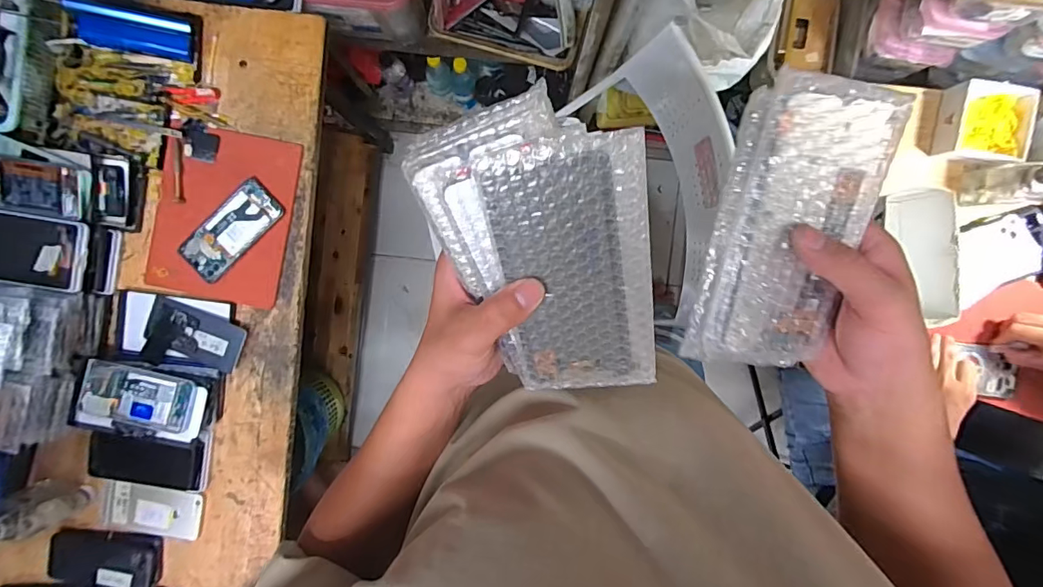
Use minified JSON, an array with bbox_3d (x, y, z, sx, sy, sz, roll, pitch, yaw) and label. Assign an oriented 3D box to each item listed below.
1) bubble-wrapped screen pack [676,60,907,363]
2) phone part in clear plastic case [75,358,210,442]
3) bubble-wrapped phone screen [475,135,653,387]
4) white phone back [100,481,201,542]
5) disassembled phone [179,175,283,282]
[{"bbox_3d":[0.163,-0.036,0.289,0.087,0.015,0.171,7,107,-5],"label":"bubble-wrapped screen pack"},{"bbox_3d":[-0.537,0.156,0.675,0.170,0.026,0.088,14,93,-5],"label":"phone part in clear plastic case"},{"bbox_3d":[0.032,-0.009,0.282,0.088,0.007,0.163,-6,121,9],"label":"bubble-wrapped phone screen"},{"bbox_3d":[-0.580,0.342,0.742,0.160,0.015,0.077,9,93,-1],"label":"white phone back"},{"bbox_3d":[-0.424,-0.092,0.692,0.160,0.009,0.070,-44,92,2],"label":"disassembled phone"}]

